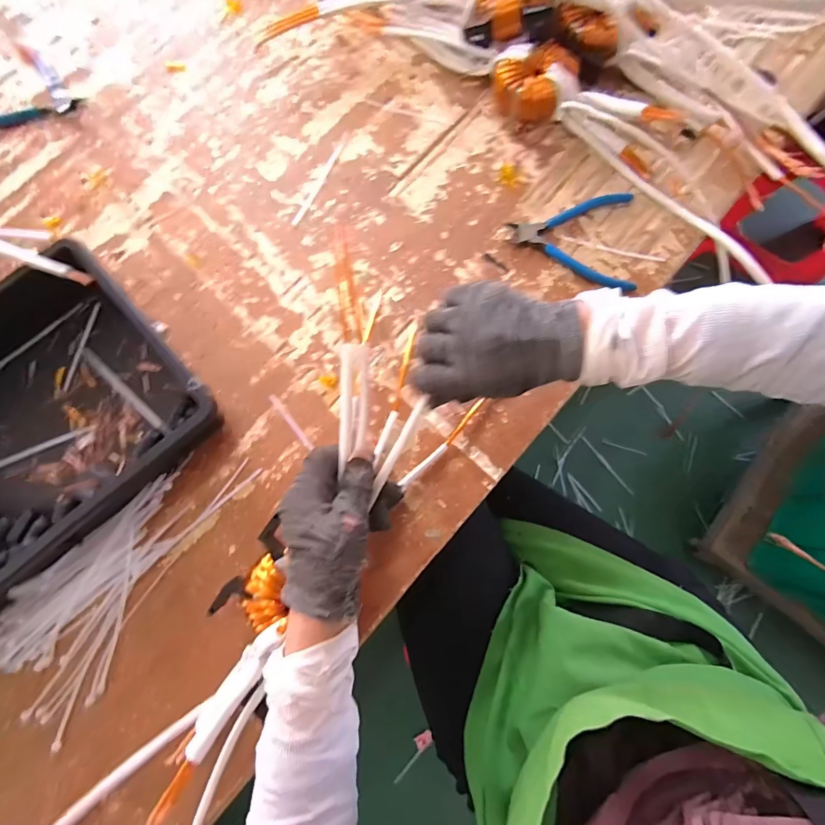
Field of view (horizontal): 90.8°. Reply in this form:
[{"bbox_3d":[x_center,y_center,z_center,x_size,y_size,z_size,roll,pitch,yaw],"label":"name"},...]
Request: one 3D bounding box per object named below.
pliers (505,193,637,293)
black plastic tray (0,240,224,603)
[{"bbox_3d":[0.178,-0.195,0.453,0.134,0.012,0.111,5,78,3],"label":"pliers"},{"bbox_3d":[-0.392,0.035,0.390,0.362,0.067,0.242,-43,80,-7],"label":"black plastic tray"}]

